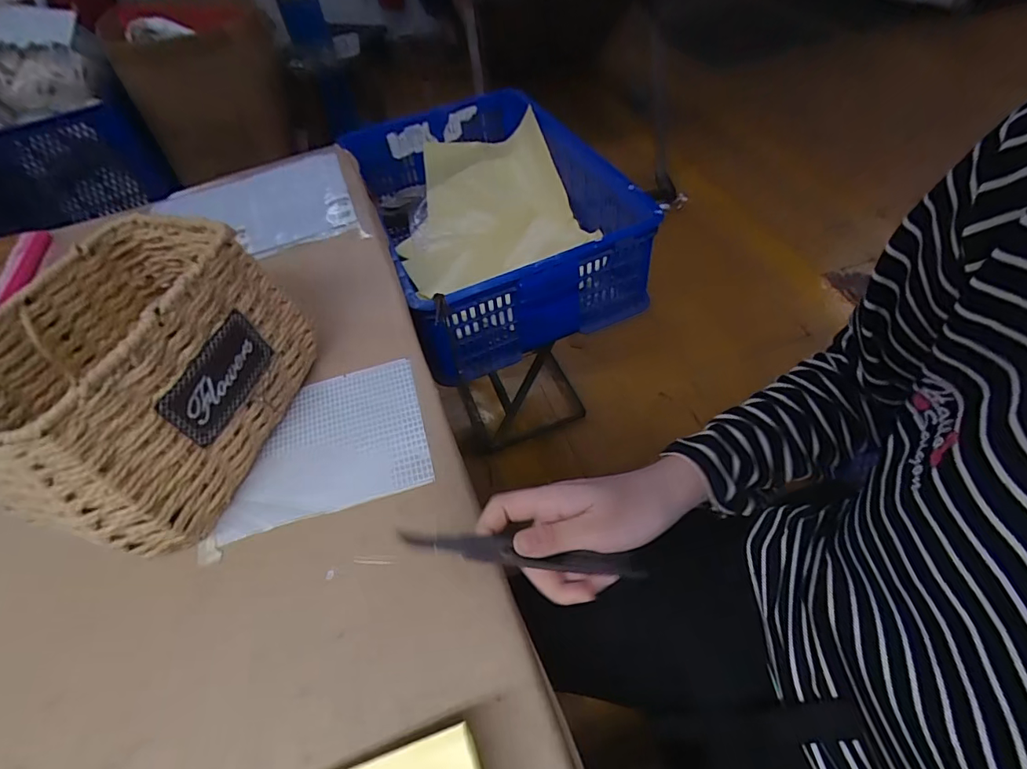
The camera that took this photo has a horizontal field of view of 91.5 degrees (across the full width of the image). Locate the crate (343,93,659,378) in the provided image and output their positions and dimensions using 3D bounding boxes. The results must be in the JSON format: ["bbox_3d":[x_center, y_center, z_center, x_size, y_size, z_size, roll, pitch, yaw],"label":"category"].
[{"bbox_3d":[-0.044,-0.329,1.006,0.427,0.236,0.652,-20,53,-10],"label":"crate"}]

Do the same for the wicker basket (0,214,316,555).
[{"bbox_3d":[-0.308,-0.002,0.431,0.154,0.174,0.230,11,54,14],"label":"wicker basket"}]

